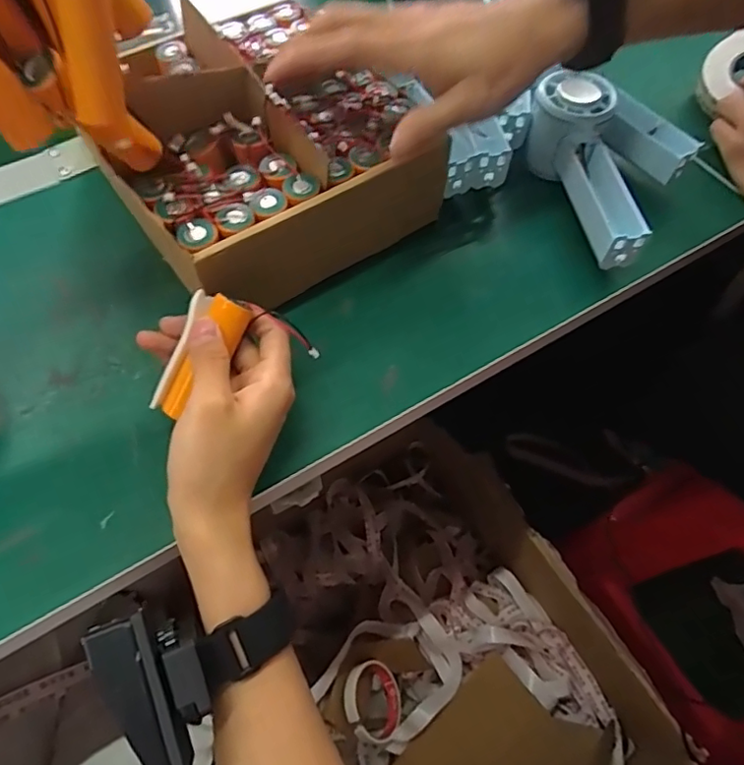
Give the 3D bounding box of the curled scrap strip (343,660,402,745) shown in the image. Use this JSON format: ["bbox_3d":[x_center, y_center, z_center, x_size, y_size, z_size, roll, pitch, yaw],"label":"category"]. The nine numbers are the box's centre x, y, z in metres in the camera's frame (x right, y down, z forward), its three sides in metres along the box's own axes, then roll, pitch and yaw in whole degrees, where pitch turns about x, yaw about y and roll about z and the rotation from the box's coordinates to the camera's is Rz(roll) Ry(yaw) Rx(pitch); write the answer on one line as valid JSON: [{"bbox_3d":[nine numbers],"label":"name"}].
[{"bbox_3d":[0.000,0.386,0.679,0.026,0.096,0.087,-21,75,36],"label":"curled scrap strip"}]

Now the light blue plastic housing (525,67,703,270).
[{"bbox_3d":[0.183,-0.153,0.409,0.102,0.063,0.142,-11,63,-7],"label":"light blue plastic housing"}]

